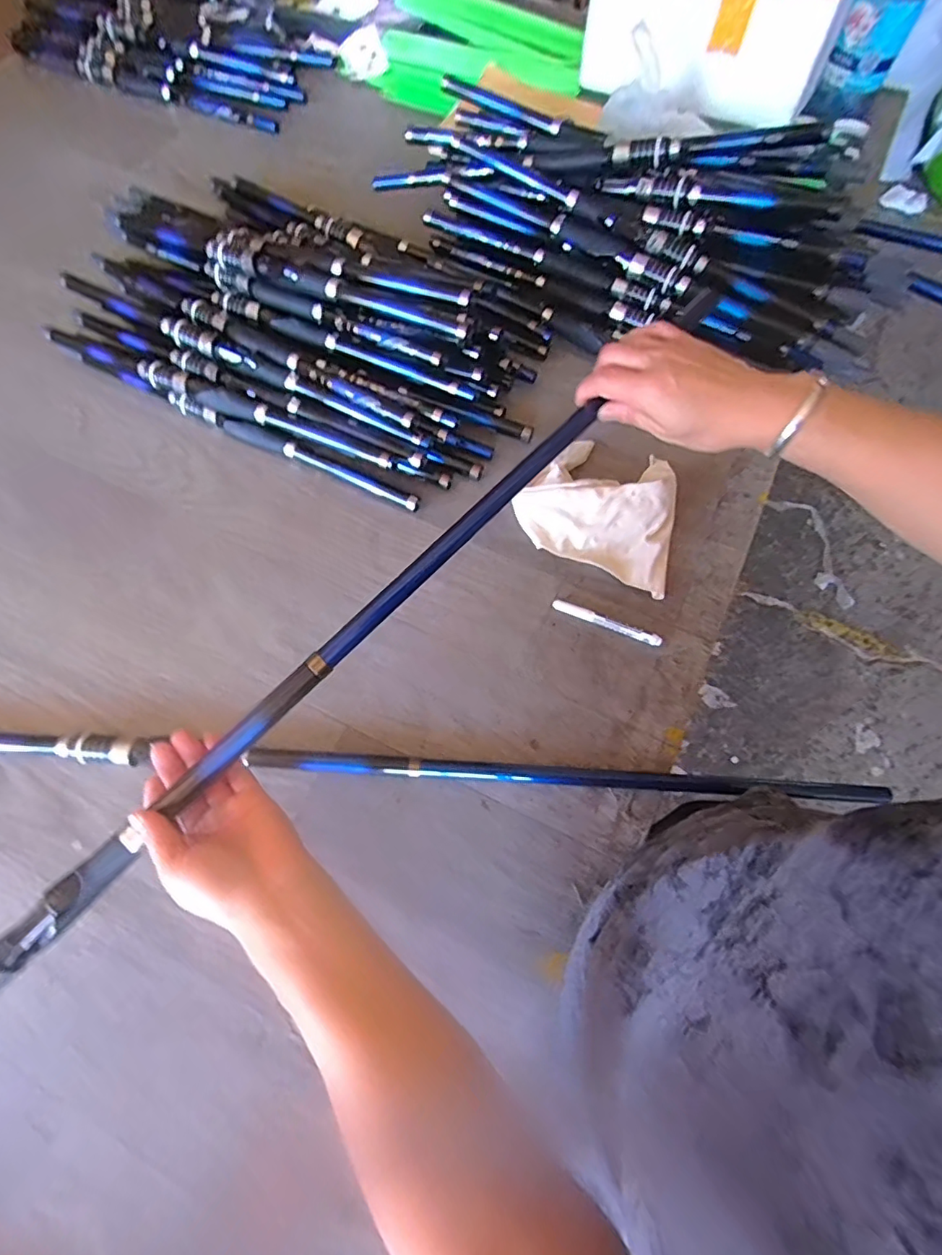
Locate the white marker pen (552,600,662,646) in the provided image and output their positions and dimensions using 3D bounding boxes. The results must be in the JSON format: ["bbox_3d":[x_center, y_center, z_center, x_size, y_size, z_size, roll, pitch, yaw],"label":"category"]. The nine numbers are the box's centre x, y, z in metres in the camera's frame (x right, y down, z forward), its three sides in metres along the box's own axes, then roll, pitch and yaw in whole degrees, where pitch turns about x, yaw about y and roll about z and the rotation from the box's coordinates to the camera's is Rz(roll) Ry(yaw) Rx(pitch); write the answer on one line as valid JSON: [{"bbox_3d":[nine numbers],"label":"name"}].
[{"bbox_3d":[0.150,-0.005,0.596,0.121,0.011,0.011,21,72,8],"label":"white marker pen"}]

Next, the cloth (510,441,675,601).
[{"bbox_3d":[0.158,-0.154,0.631,0.202,0.046,0.170,25,72,9],"label":"cloth"}]

